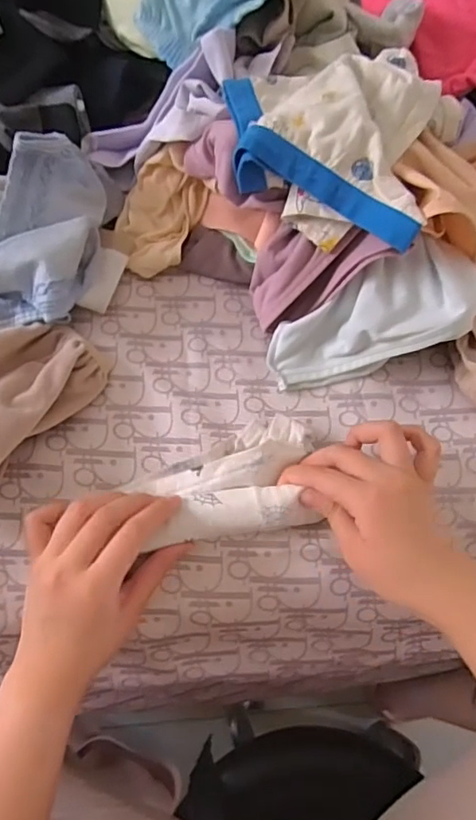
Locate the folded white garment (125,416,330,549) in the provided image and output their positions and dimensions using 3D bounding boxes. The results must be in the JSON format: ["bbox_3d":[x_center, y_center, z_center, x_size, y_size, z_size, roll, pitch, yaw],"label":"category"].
[{"bbox_3d":[-0.005,0.052,0.387,0.129,0.023,0.079,-11,69,-6],"label":"folded white garment"}]

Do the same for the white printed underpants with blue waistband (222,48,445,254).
[{"bbox_3d":[0.067,-0.208,0.397,0.156,0.056,0.176,13,68,3],"label":"white printed underpants with blue waistband"}]

